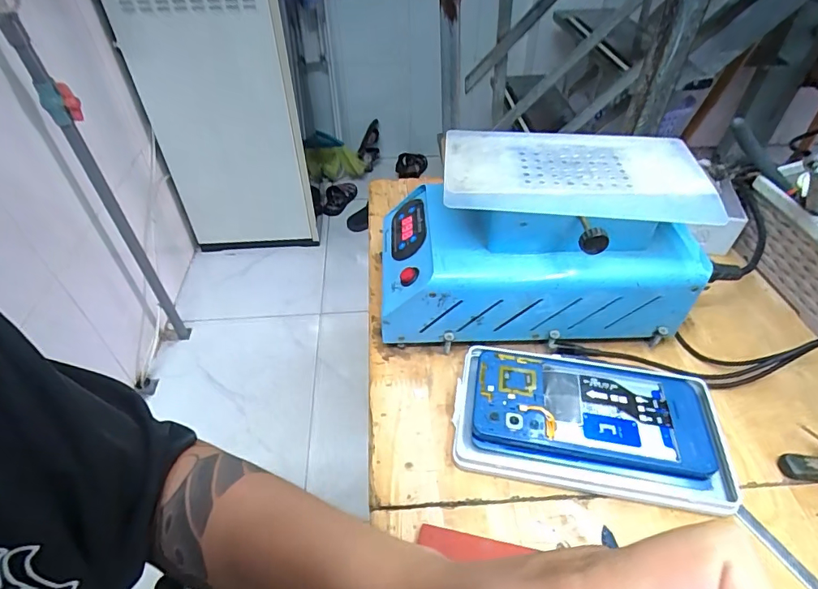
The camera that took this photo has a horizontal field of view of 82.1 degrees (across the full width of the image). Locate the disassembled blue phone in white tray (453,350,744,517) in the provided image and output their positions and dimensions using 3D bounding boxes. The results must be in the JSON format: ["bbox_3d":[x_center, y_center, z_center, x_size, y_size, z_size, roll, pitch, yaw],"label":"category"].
[{"bbox_3d":[0.127,0.092,0.337,0.183,0.015,0.106,7,46,7],"label":"disassembled blue phone in white tray"}]

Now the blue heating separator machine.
[{"bbox_3d":[0.098,-0.043,0.383,0.239,0.139,0.124,1,45,2],"label":"blue heating separator machine"}]

